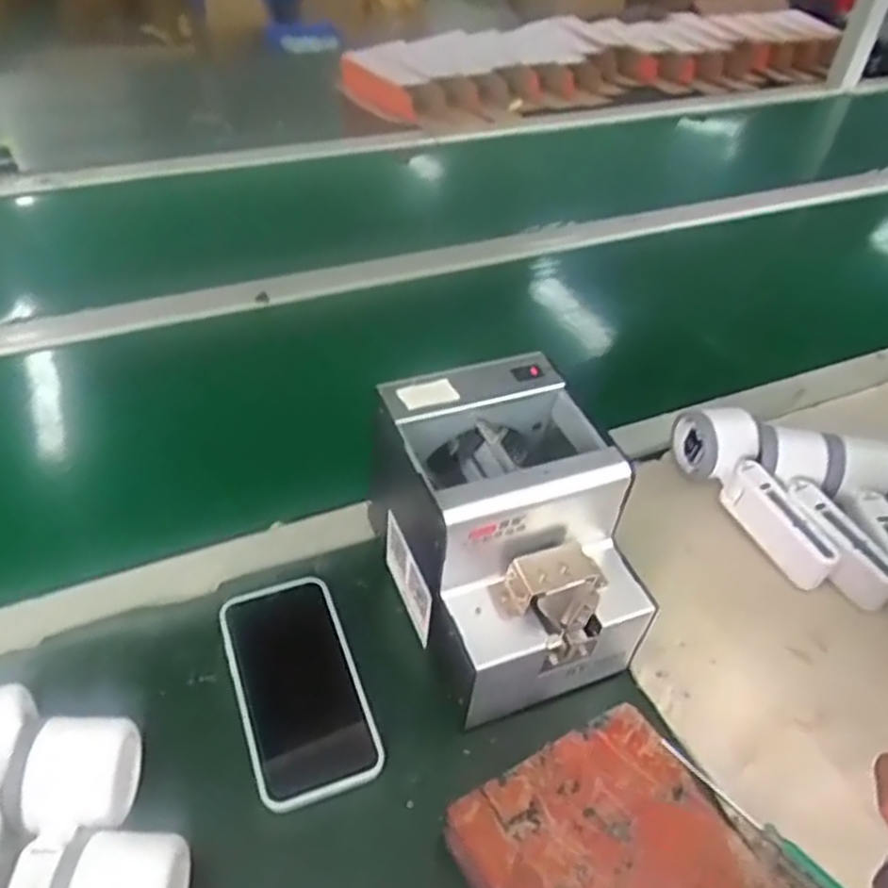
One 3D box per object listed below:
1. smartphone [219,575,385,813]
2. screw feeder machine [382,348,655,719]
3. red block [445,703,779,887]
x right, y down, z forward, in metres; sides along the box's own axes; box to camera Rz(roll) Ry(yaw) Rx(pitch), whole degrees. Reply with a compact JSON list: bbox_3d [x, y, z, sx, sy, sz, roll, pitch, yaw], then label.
[{"bbox_3d":[-0.093,0.152,0.484,0.074,0.012,0.146,-14,47,-19],"label":"smartphone"},{"bbox_3d":[0.040,0.060,0.496,0.125,0.153,0.168,-13,47,-18],"label":"screw feeder machine"},{"bbox_3d":[0.091,0.232,0.400,0.134,0.038,0.140,-19,49,-23],"label":"red block"}]

